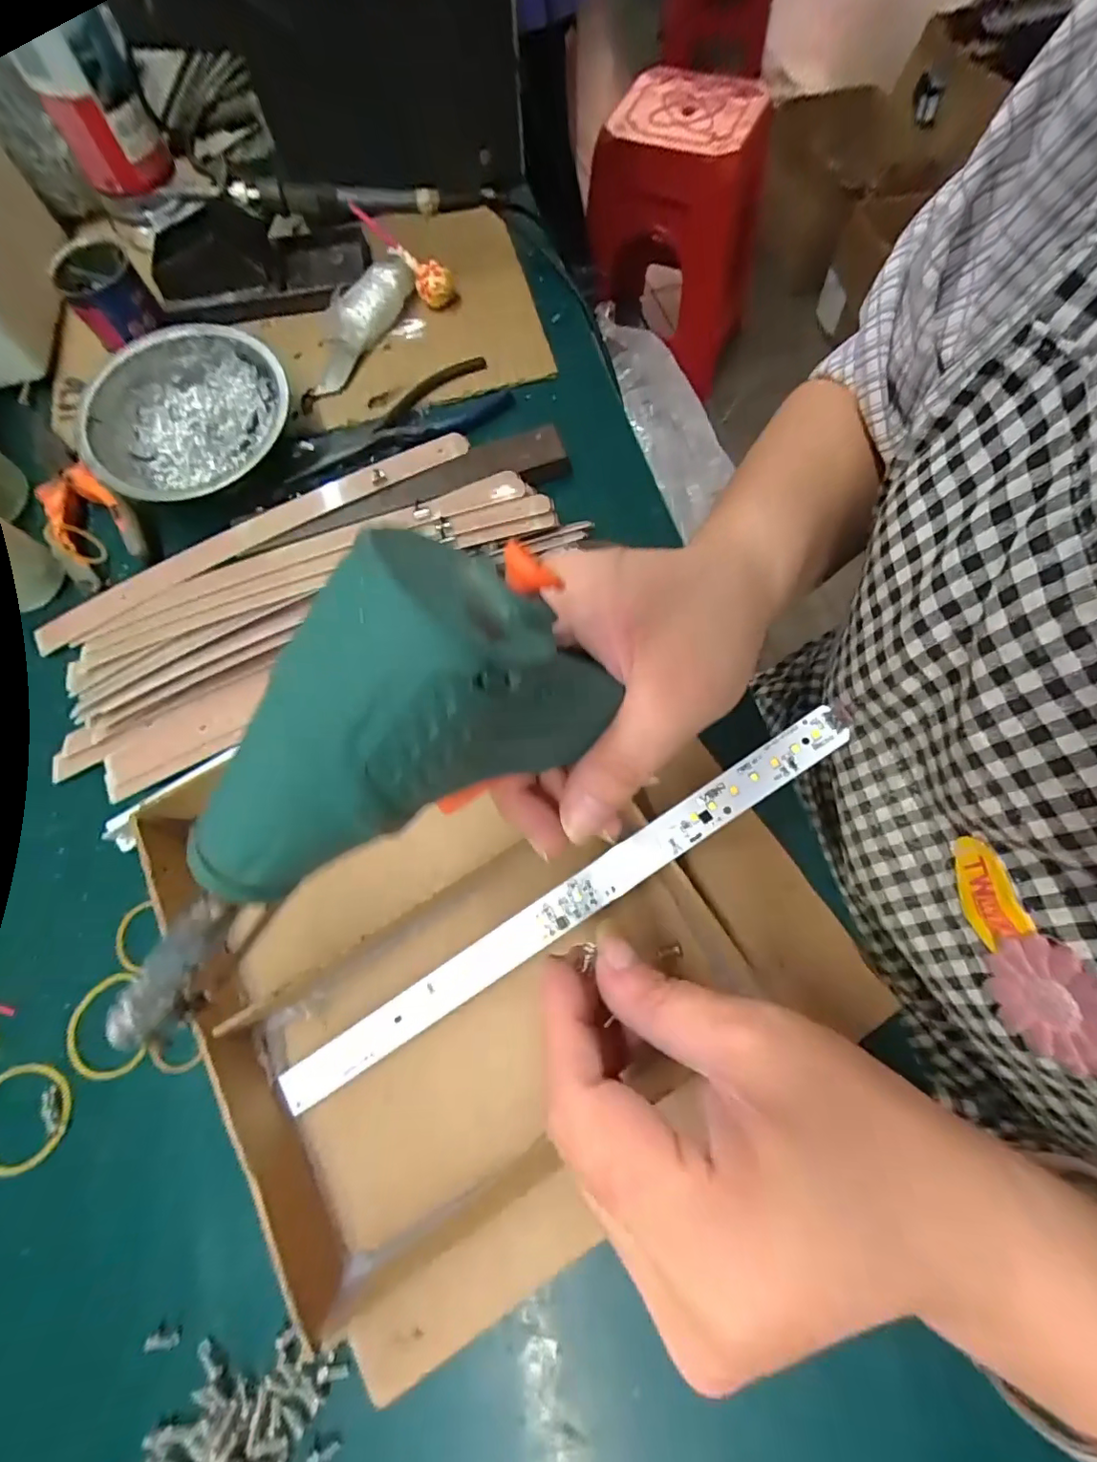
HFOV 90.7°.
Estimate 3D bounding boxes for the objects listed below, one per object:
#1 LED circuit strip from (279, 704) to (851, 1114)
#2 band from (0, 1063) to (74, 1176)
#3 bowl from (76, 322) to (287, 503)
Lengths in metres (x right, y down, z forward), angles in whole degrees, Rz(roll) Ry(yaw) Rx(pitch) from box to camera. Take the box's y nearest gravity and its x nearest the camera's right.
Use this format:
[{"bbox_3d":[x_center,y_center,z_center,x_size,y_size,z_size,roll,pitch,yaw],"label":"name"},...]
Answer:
[{"bbox_3d":[0.005,0.077,0.231,0.277,0.007,0.018,-35,71,3],"label":"LED circuit strip"},{"bbox_3d":[-0.235,0.171,0.239,0.047,0.004,0.041,-6,69,0],"label":"band"},{"bbox_3d":[-0.222,-0.193,0.340,0.121,0.045,0.112,-1,69,2],"label":"bowl"}]

